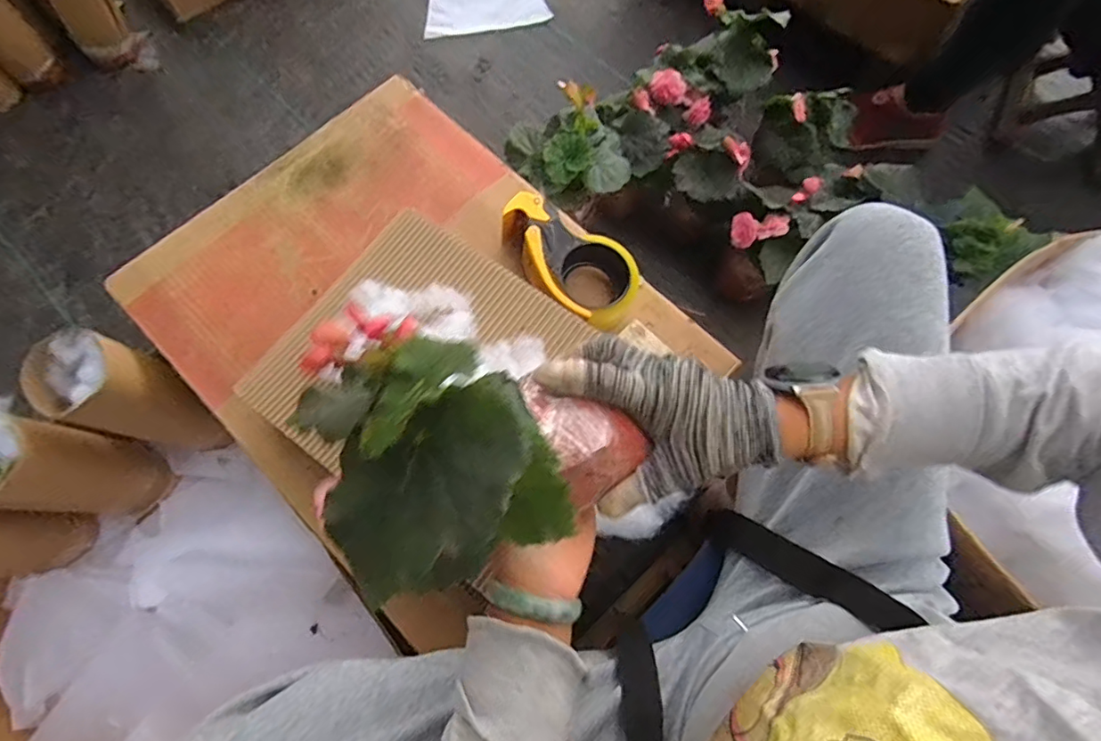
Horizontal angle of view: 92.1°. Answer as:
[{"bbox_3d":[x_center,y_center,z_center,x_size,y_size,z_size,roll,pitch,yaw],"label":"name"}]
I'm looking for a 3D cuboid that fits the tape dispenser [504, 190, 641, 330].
[{"bbox_3d":[0.020,-0.122,0.582,0.169,0.054,0.099,41,76,12],"label":"tape dispenser"}]

